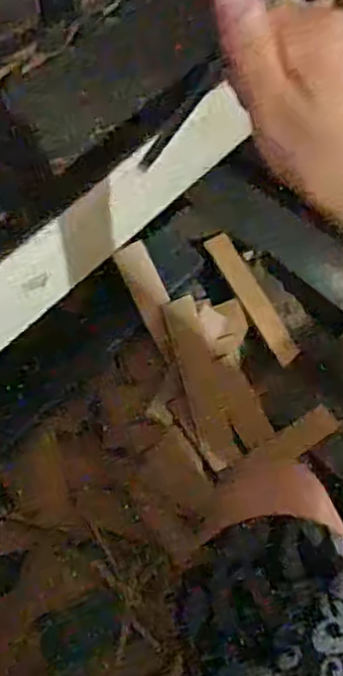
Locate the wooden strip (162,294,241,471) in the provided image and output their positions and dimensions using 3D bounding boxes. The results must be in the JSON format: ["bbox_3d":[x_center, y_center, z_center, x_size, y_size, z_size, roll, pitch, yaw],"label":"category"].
[{"bbox_3d":[0.038,0.057,0.876,0.045,0.009,0.217,-17,92,-8],"label":"wooden strip"}]

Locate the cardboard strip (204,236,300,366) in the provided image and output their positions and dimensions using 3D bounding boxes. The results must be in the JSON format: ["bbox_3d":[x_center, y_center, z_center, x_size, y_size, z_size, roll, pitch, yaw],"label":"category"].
[{"bbox_3d":[0.108,-0.051,0.897,0.035,0.007,0.188,-33,93,-15],"label":"cardboard strip"}]

